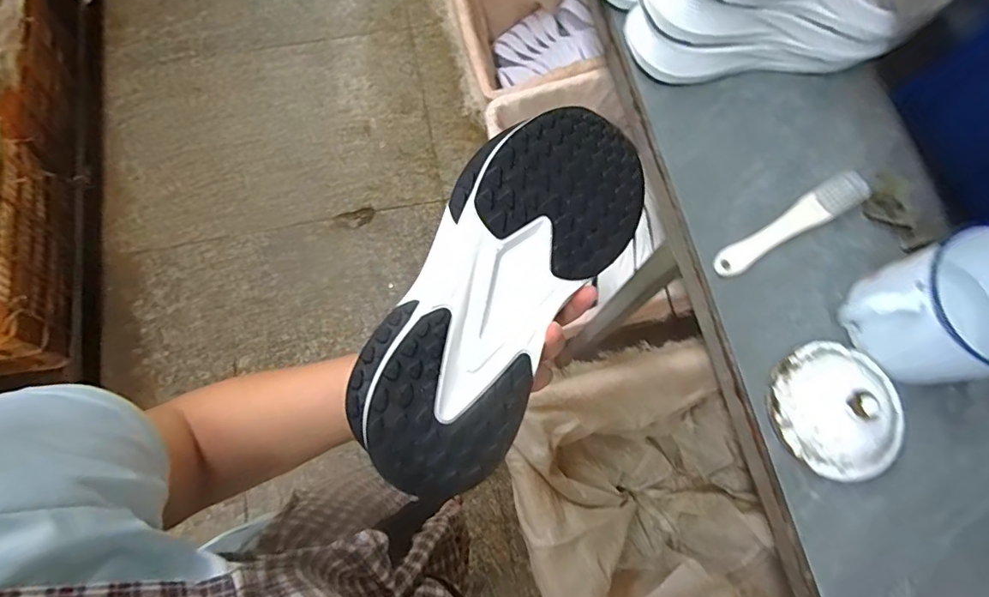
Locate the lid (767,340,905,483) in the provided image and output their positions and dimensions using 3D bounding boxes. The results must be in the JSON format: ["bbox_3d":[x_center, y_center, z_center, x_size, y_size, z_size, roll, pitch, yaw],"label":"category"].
[{"bbox_3d":[0.265,0.085,0.395,0.097,0.050,0.102,0,75,0],"label":"lid"}]

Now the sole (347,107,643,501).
[{"bbox_3d":[0.005,-0.015,0.352,0.117,0.056,0.288,34,72,-10],"label":"sole"}]

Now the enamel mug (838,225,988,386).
[{"bbox_3d":[0.327,0.019,0.385,0.106,0.102,0.100,-25,77,-7],"label":"enamel mug"}]

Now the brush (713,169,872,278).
[{"bbox_3d":[0.260,-0.066,0.451,0.162,0.013,0.030,-29,77,-8],"label":"brush"}]

